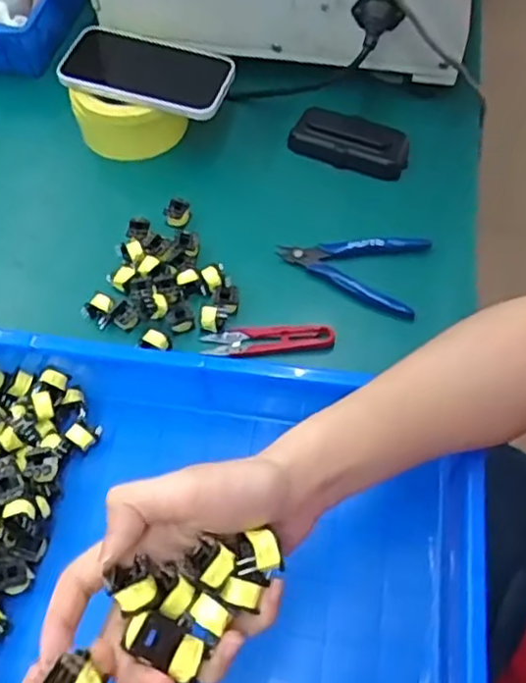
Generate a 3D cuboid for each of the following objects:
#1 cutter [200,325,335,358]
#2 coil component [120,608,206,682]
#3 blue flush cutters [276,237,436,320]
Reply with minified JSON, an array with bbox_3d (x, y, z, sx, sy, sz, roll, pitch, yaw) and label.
[{"bbox_3d":[0.004,0.000,0.536,0.103,0.009,0.025,1,60,0],"label":"cutter"},{"bbox_3d":[-0.043,0.132,0.294,0.036,0.016,0.019,25,63,14],"label":"coil component"},{"bbox_3d":[0.083,-0.074,0.578,0.123,0.011,0.079,26,63,14],"label":"blue flush cutters"}]

